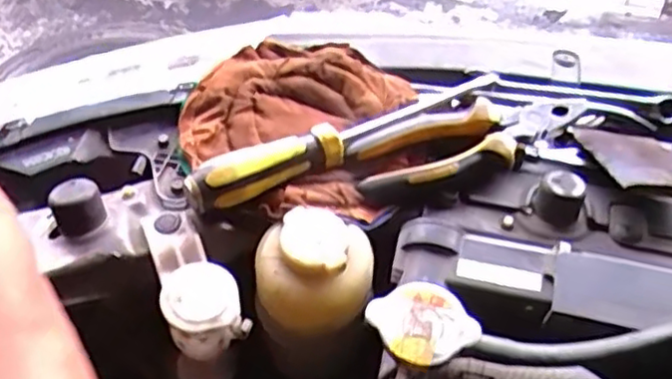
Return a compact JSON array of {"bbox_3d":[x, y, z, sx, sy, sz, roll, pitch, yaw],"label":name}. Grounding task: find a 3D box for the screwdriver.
[{"bbox_3d":[0.014,-0.040,0.469,0.239,0.027,0.029,-25,59,-19],"label":"screwdriver"}]

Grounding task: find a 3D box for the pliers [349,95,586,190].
[{"bbox_3d":[0.094,-0.038,0.476,0.166,0.025,0.055,-13,56,-11],"label":"pliers"}]

